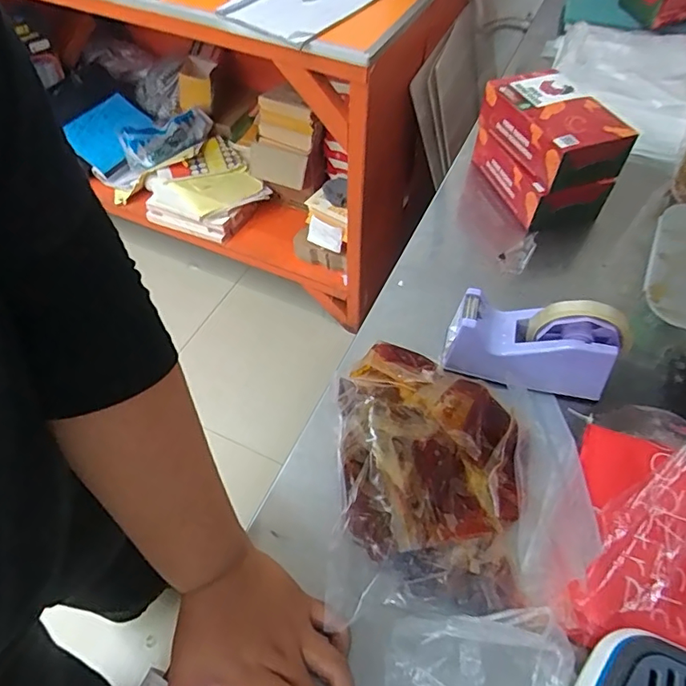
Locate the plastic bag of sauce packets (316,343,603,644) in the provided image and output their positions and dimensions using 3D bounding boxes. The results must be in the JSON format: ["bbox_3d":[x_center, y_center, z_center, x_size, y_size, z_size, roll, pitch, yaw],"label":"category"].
[{"bbox_3d":[0.105,0.106,0.461,0.225,0.064,0.254,3,54,1],"label":"plastic bag of sauce packets"}]

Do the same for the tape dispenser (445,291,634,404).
[{"bbox_3d":[0.195,-0.007,0.519,0.168,0.098,0.061,12,54,7],"label":"tape dispenser"}]

